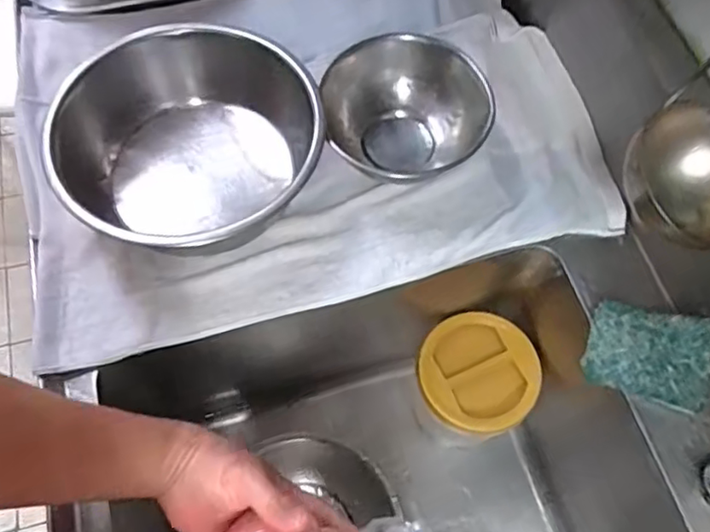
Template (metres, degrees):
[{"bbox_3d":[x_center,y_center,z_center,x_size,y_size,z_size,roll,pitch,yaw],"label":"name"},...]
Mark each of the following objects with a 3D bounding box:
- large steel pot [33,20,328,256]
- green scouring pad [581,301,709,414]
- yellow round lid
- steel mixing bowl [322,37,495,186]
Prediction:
[{"bbox_3d":[-0.161,-0.111,0.610,0.235,0.121,0.248,1,64,-2],"label":"large steel pot"},{"bbox_3d":[0.262,0.077,0.542,0.103,0.023,0.077,15,65,8],"label":"green scouring pad"},{"bbox_3d":[0.147,0.124,0.720,0.141,0.024,0.134,0,63,1],"label":"yellow round lid"},{"bbox_3d":[0.050,-0.151,0.624,0.162,0.076,0.151,1,64,-2],"label":"steel mixing bowl"}]

